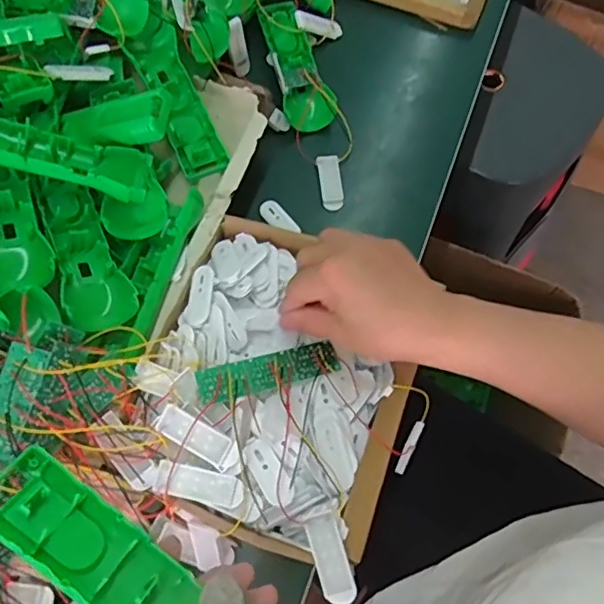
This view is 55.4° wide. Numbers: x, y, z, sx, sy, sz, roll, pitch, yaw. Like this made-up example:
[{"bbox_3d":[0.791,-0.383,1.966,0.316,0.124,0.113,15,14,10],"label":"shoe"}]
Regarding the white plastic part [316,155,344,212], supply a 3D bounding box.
[{"bbox_3d":[0.027,-0.116,0.558,0.021,0.011,0.058,-4,68,-3],"label":"white plastic part"}]

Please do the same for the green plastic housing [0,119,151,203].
[{"bbox_3d":[-0.200,-0.111,0.433,0.162,0.031,0.048,12,65,-23],"label":"green plastic housing"}]

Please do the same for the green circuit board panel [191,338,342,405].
[{"bbox_3d":[-0.023,0.050,0.407,0.102,0.010,0.026,-12,68,-19],"label":"green circuit board panel"}]

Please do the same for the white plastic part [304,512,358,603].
[{"bbox_3d":[0.018,0.159,0.353,0.019,0.005,0.053,-17,82,-8],"label":"white plastic part"}]

